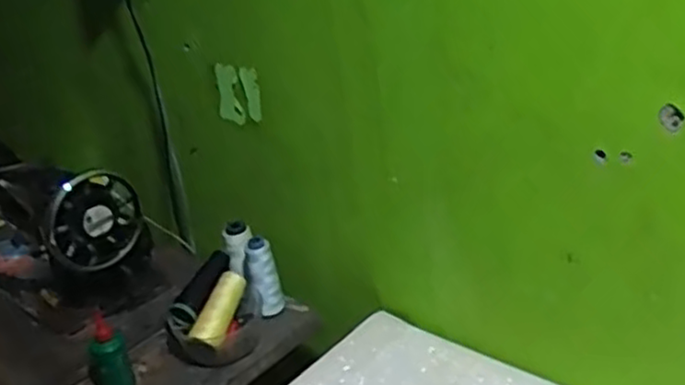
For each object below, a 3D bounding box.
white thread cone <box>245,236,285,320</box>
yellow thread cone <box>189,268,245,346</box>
[{"bbox_3d":[-0.106,0.120,0.997,0.042,0.117,0.037,-10,26,-5],"label":"white thread cone"},{"bbox_3d":[-0.160,0.151,0.963,0.039,0.041,0.111,5,47,24],"label":"yellow thread cone"}]

